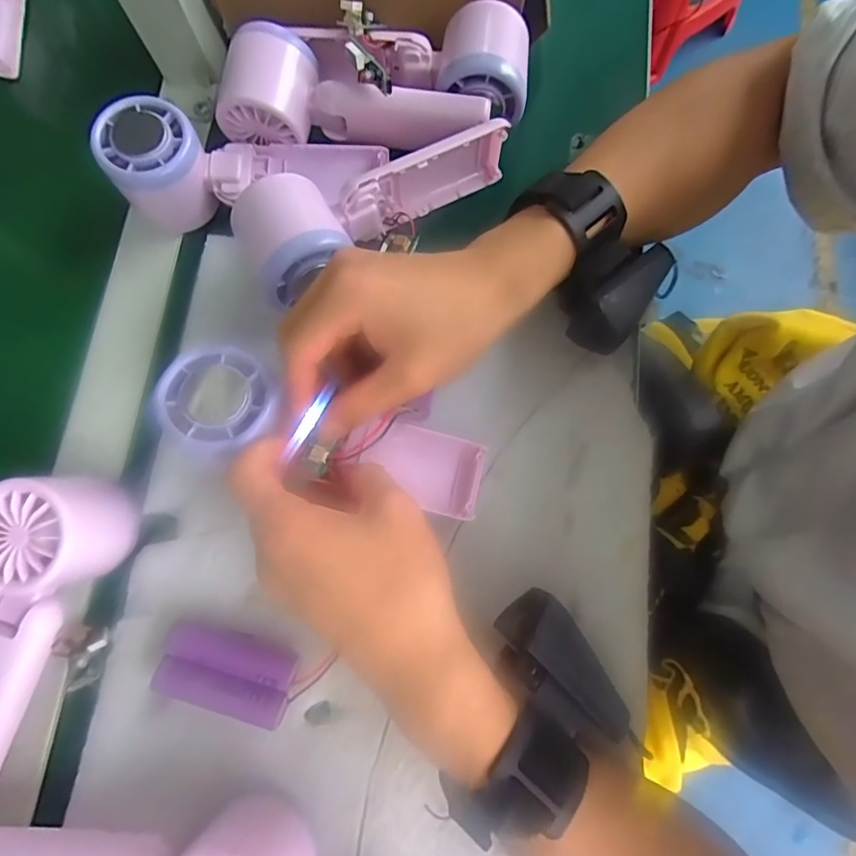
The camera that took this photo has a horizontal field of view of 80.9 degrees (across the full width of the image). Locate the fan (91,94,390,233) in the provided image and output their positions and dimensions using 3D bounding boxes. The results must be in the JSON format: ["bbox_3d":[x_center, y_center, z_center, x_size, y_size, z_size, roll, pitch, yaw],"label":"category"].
[{"bbox_3d":[-0.112,-0.161,0.318,0.159,0.050,0.056,-9,78,-17],"label":"fan"}]

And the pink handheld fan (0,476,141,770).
[{"bbox_3d":[-0.209,0.101,0.248,0.060,0.045,0.168,25,79,5],"label":"pink handheld fan"}]

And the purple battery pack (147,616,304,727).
[{"bbox_3d":[-0.102,0.123,0.256,0.067,0.017,0.034,17,79,3],"label":"purple battery pack"}]

